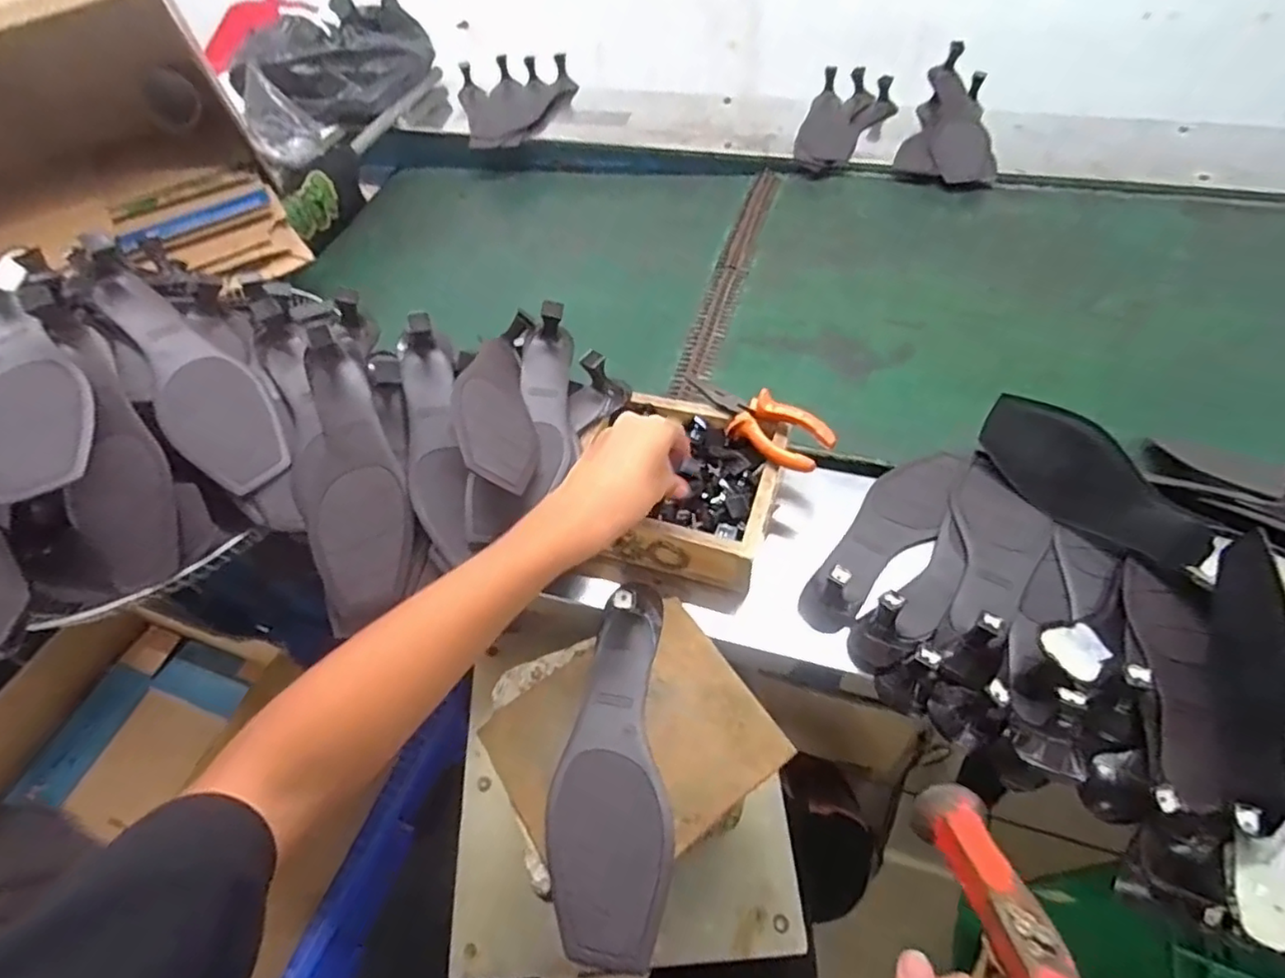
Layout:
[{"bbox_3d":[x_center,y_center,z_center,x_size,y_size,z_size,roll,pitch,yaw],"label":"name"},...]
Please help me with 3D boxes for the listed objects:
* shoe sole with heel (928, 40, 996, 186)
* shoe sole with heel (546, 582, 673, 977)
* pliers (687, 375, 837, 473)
[{"bbox_3d":[0.478,-0.565,0.932,0.083,0.102,0.236,4,54,9],"label":"shoe sole with heel"},{"bbox_3d":[-0.024,0.179,0.415,0.080,0.046,0.233,-4,53,3],"label":"shoe sole with heel"},{"bbox_3d":[0.098,-0.062,0.566,0.147,0.035,0.047,35,64,27],"label":"pliers"}]

